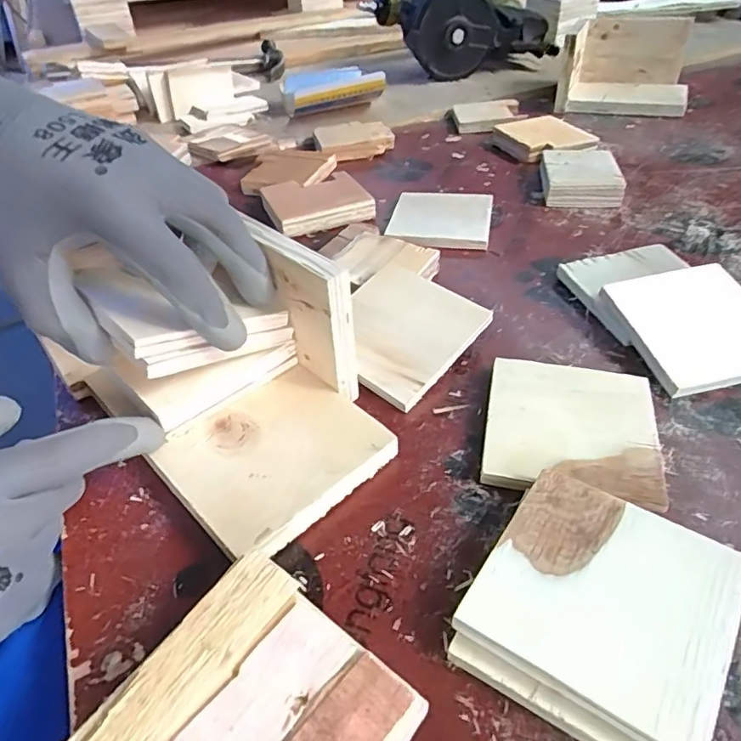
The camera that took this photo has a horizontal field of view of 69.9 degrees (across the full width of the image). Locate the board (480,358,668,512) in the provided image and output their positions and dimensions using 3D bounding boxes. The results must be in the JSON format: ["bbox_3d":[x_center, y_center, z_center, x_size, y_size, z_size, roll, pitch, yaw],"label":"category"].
[{"bbox_3d":[0.112,0.033,0.299,0.089,0.013,0.089,7,46,12],"label":"board"}]

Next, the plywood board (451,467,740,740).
[{"bbox_3d":[0.097,0.091,0.219,0.090,0.006,0.091,24,50,28],"label":"plywood board"}]

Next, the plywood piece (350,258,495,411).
[{"bbox_3d":[0.019,-0.029,0.354,0.091,0.008,0.091,34,67,29],"label":"plywood piece"}]

